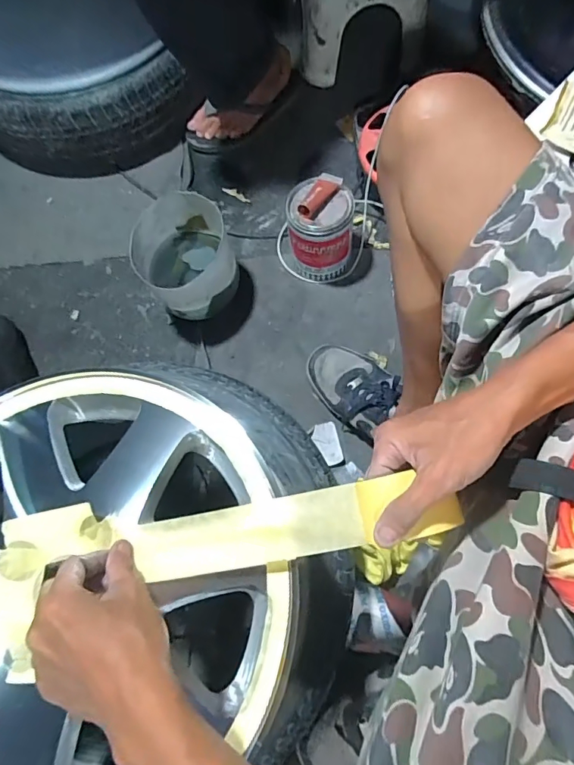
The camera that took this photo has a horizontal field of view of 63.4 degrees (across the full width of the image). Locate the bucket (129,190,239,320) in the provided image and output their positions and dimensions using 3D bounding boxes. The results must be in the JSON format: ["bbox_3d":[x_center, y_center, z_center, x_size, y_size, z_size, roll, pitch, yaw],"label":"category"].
[{"bbox_3d":[-0.160,-0.189,0.762,0.146,0.148,0.156,-1,73,2],"label":"bucket"}]

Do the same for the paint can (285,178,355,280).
[{"bbox_3d":[0.053,-0.244,0.771,0.102,0.147,0.096,-1,73,2],"label":"paint can"}]

